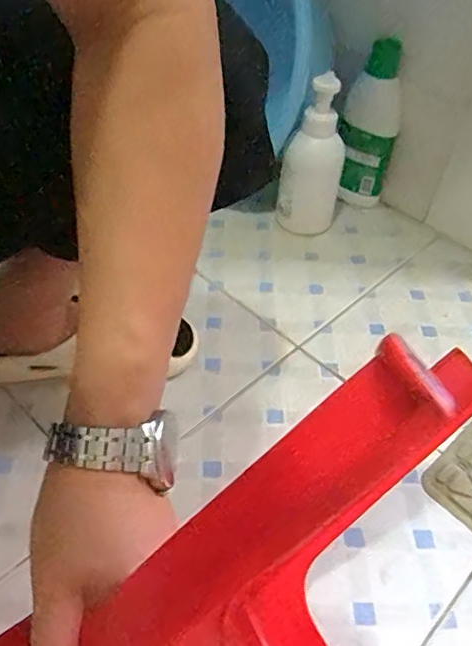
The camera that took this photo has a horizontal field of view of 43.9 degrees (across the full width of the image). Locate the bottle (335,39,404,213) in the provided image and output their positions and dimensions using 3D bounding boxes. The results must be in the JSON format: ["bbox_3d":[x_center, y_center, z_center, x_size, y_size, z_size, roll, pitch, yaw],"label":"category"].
[{"bbox_3d":[0.205,-0.297,0.904,0.087,0.239,0.078,16,46,11],"label":"bottle"}]

